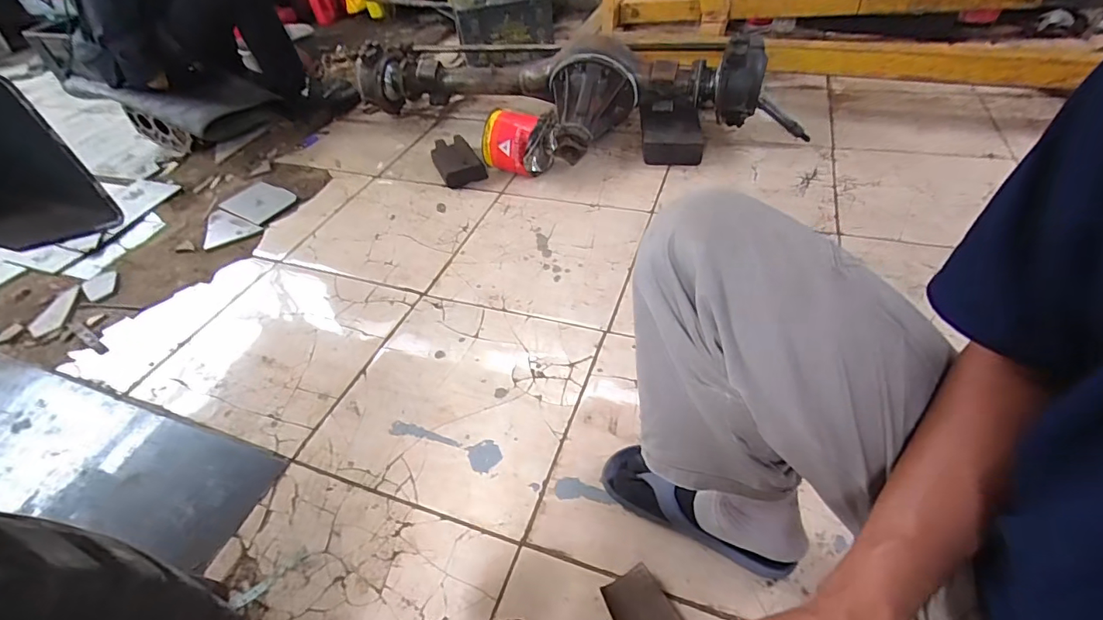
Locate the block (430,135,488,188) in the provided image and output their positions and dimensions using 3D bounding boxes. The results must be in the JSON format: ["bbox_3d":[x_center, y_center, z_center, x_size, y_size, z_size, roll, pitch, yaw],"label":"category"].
[{"bbox_3d":[-0.281,-0.441,1.420,0.119,0.054,0.225,-20,47,-14],"label":"block"}]

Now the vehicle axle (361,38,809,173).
[{"bbox_3d":[-0.011,-0.623,1.436,1.231,0.262,0.480,5,45,12],"label":"vehicle axle"}]

